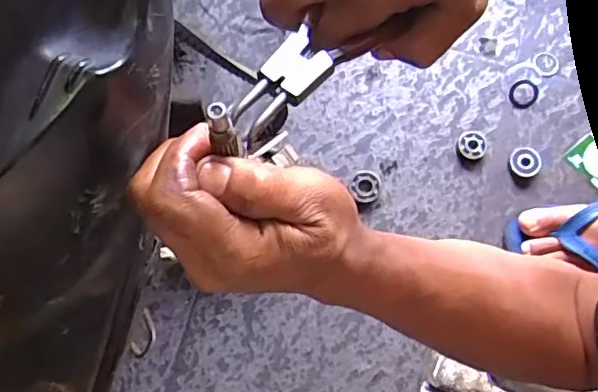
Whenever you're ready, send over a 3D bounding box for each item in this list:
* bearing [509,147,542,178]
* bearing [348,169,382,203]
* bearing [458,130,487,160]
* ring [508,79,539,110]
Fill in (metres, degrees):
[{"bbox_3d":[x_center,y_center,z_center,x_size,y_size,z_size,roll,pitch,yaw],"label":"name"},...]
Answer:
[{"bbox_3d":[0.279,-0.043,0.694,0.036,0.011,0.040,37,79,9],"label":"bearing"},{"bbox_3d":[0.082,-0.014,0.691,0.037,0.011,0.040,0,76,0],"label":"bearing"},{"bbox_3d":[0.216,-0.064,0.700,0.035,0.008,0.039,1,76,1],"label":"bearing"},{"bbox_3d":[0.284,-0.129,0.713,0.036,0.009,0.037,0,76,0],"label":"ring"}]

